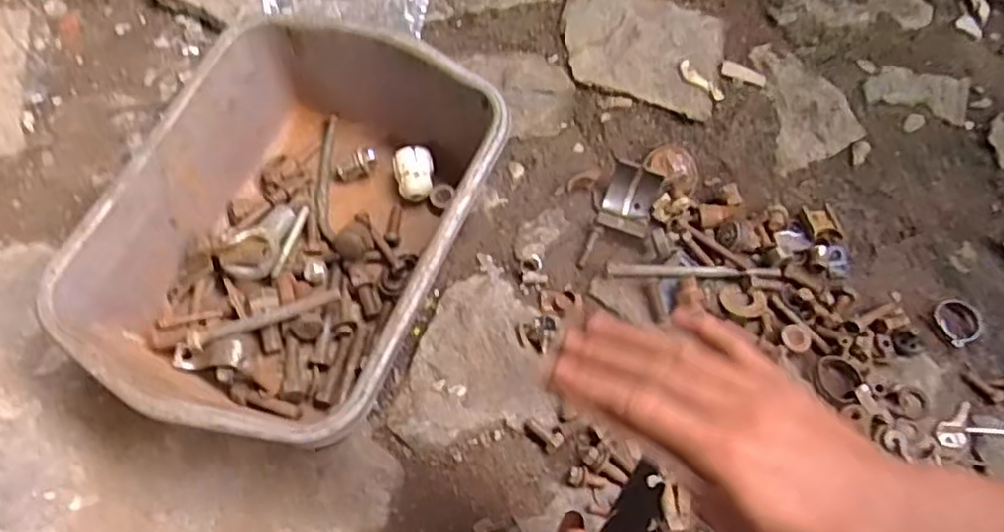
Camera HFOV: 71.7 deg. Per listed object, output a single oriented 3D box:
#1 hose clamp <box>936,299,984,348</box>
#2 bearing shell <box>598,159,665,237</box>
[{"bbox_3d":[0.408,0.049,0.617,0.036,0.008,0.043,-24,81,7],"label":"hose clamp"},{"bbox_3d":[0.122,-0.064,0.657,0.049,0.029,0.064,20,64,9],"label":"bearing shell"}]

